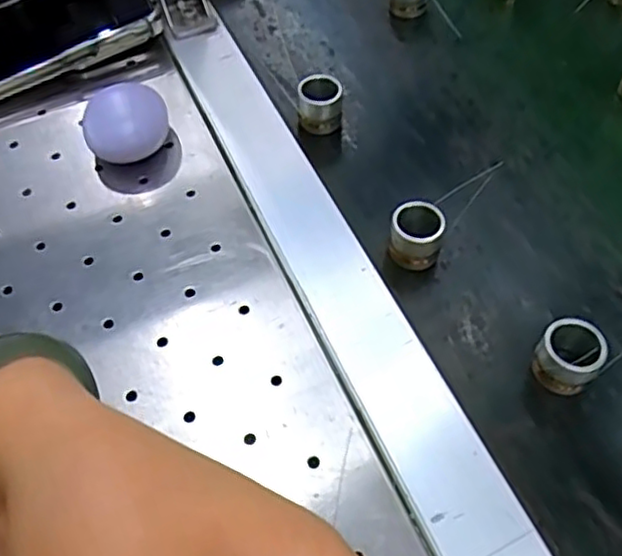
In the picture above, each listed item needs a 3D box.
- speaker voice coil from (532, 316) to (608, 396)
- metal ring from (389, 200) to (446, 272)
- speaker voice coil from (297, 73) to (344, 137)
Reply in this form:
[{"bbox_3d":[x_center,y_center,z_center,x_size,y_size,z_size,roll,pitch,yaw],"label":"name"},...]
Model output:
[{"bbox_3d":[0.110,0.033,0.287,0.024,0.025,0.024,0,55,1],"label":"speaker voice coil"},{"bbox_3d":[0.052,-0.021,0.327,0.024,0.026,0.021,10,56,8],"label":"metal ring"},{"bbox_3d":[0.005,-0.101,0.386,0.024,0.025,0.024,-6,55,-3],"label":"speaker voice coil"}]

